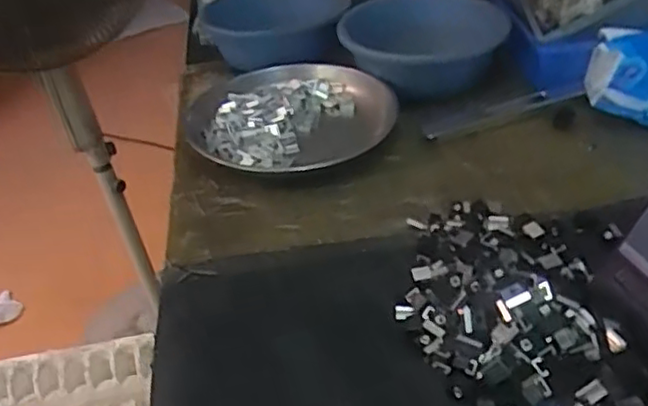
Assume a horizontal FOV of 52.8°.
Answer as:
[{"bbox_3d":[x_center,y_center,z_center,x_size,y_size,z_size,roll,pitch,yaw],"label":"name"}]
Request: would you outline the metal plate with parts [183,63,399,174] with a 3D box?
[{"bbox_3d":[-0.038,-0.095,0.720,0.204,0.033,0.225,-30,42,-28],"label":"metal plate with parts"}]

